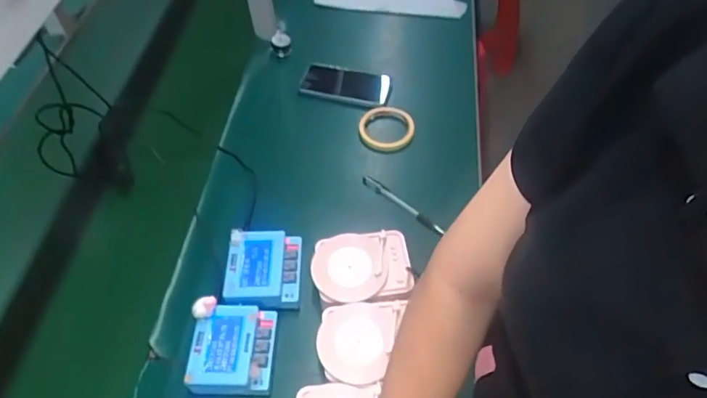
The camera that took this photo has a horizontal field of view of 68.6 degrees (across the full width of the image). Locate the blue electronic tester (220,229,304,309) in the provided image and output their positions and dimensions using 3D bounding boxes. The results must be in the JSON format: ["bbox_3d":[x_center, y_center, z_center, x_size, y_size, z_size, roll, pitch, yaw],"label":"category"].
[{"bbox_3d":[-0.123,0.099,0.719,0.099,0.041,0.111,-1,54,1],"label":"blue electronic tester"}]

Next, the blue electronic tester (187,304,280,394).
[{"bbox_3d":[-0.150,0.190,0.656,0.099,0.049,0.105,0,54,2],"label":"blue electronic tester"}]

